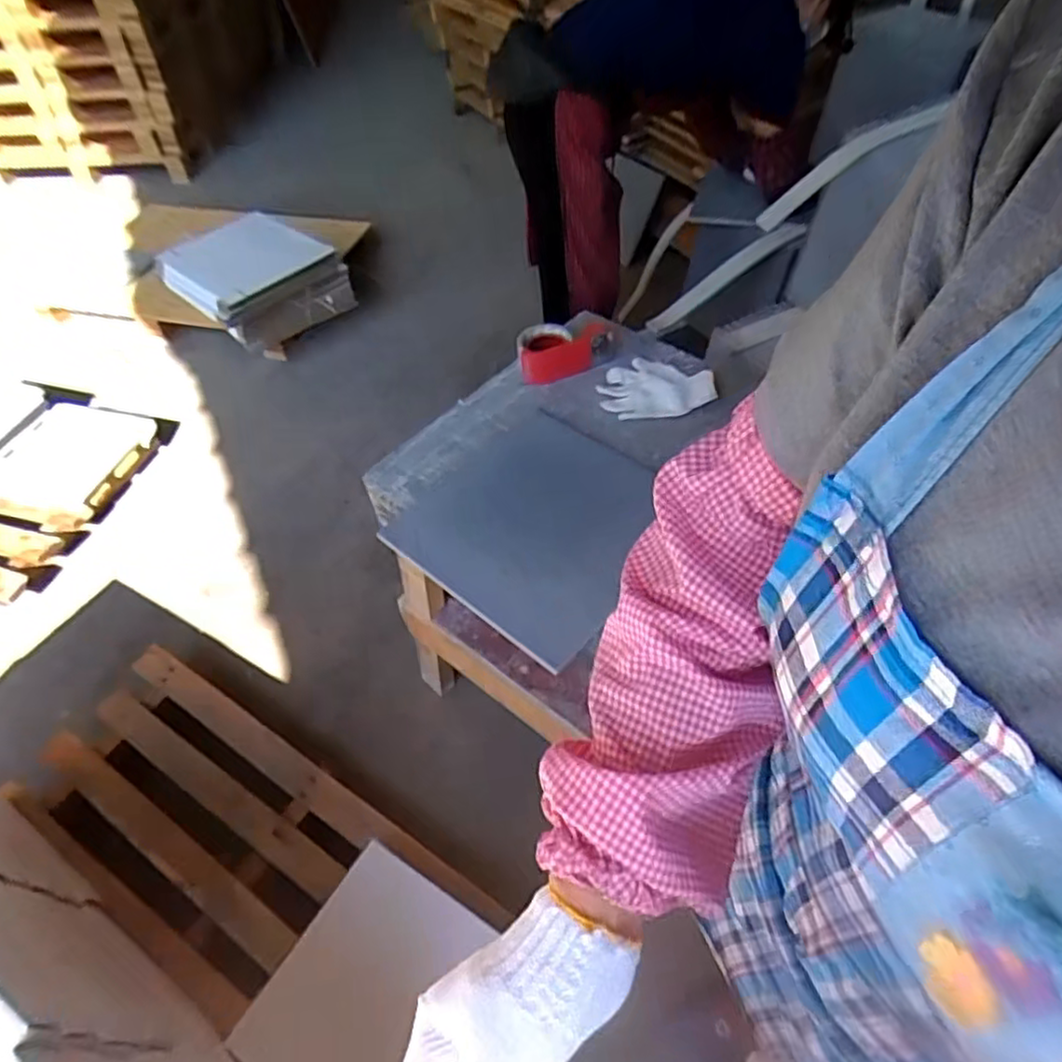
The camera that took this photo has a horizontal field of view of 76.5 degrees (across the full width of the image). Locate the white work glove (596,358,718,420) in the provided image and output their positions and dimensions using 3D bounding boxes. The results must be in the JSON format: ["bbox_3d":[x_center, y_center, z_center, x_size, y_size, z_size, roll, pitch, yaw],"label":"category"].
[{"bbox_3d":[0.187,-0.222,1.017,0.166,0.022,0.132,-5,50,1],"label":"white work glove"}]

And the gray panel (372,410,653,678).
[{"bbox_3d":[0.016,-0.016,0.888,0.313,0.016,0.322,33,55,27],"label":"gray panel"}]

